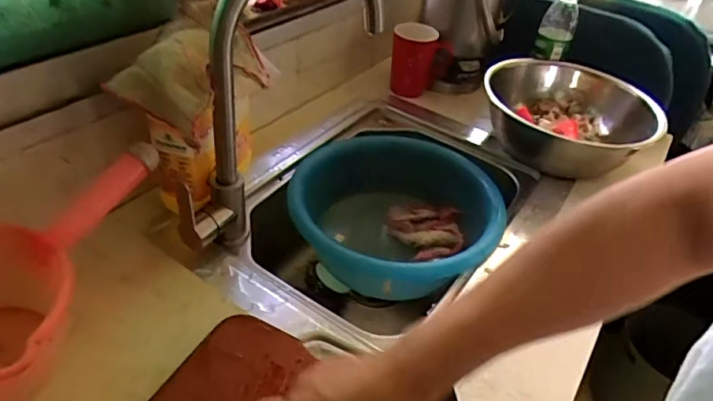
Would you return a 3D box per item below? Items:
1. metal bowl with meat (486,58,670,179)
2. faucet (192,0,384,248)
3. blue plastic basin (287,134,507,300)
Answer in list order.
[{"bbox_3d":[0.359,-0.136,0.880,0.269,0.120,0.278,4,40,-4],"label":"metal bowl with meat"},{"bbox_3d":[-0.089,-0.119,0.596,0.267,0.345,0.052,-26,50,-33],"label":"faucet"},{"bbox_3d":[0.051,0.031,0.790,0.316,0.130,0.317,4,40,-4],"label":"blue plastic basin"}]

